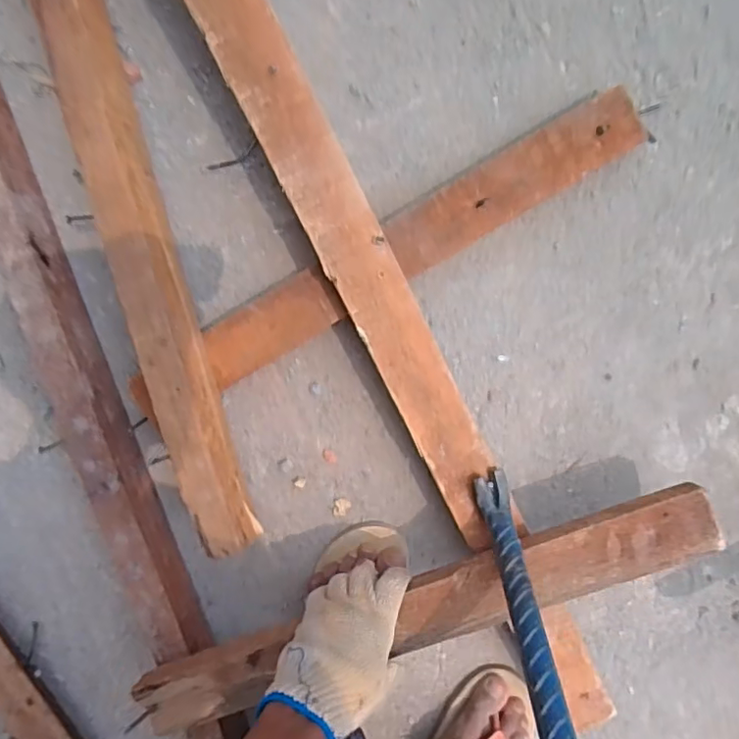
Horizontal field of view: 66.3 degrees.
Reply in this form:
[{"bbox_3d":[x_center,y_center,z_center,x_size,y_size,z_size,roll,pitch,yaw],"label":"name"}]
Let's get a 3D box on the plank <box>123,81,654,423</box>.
[{"bbox_3d":[0.024,-0.104,0.515,0.455,0.039,0.061,-29,95,7],"label":"plank"}]

